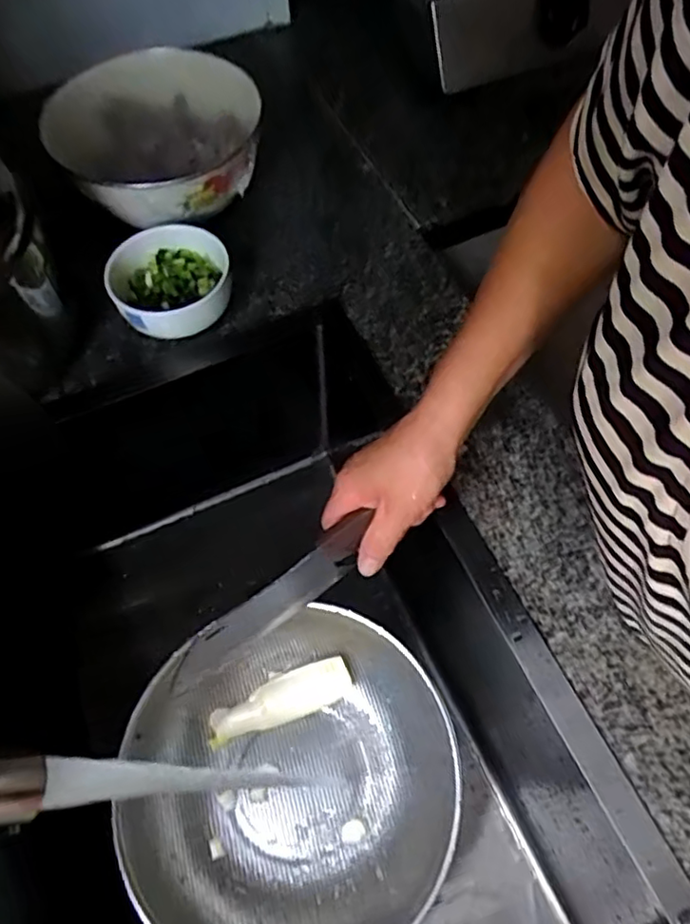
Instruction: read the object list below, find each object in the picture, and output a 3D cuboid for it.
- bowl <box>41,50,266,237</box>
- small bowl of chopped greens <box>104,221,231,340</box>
[{"bbox_3d":[-0.179,-0.303,0.618,0.188,0.097,0.198,-1,61,2],"label":"bowl"},{"bbox_3d":[-0.153,-0.157,0.564,0.100,0.054,0.101,-1,61,2],"label":"small bowl of chopped greens"}]

